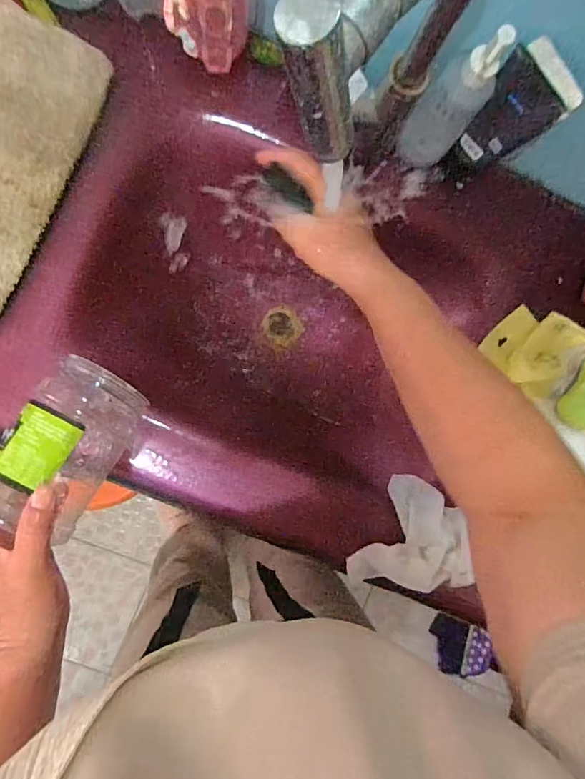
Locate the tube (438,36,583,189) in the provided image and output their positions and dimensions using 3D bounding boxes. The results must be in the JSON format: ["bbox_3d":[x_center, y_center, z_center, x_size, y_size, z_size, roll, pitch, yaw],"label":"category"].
[{"bbox_3d":[0.200,-0.259,0.457,0.068,0.170,0.035,43,84,-6],"label":"tube"}]

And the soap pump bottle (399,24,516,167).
[{"bbox_3d":[0.150,-0.266,0.428,0.054,0.156,0.046,38,84,-7],"label":"soap pump bottle"}]

